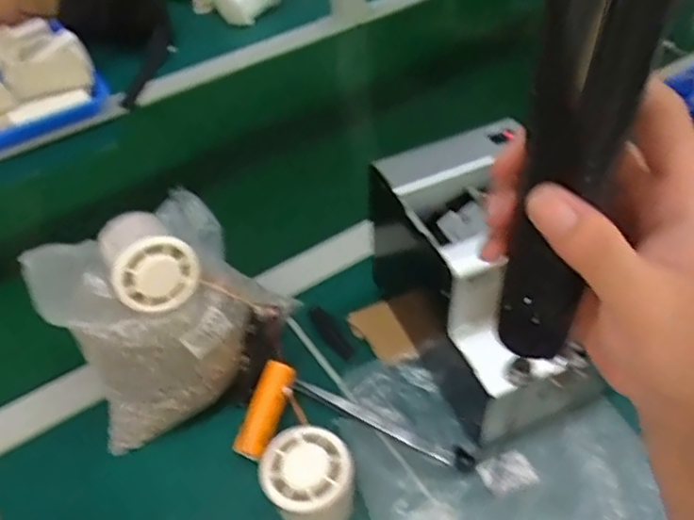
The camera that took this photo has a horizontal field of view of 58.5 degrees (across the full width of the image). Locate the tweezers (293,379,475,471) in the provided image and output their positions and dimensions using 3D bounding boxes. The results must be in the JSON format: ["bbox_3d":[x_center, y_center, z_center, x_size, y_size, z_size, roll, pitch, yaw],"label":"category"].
[{"bbox_3d":[0.027,0.125,0.482,0.148,0.016,0.015,19,51,23],"label":"tweezers"}]

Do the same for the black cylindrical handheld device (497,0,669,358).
[{"bbox_3d":[0.081,-0.040,0.224,0.034,0.190,0.026,23,42,28],"label":"black cylindrical handheld device"}]

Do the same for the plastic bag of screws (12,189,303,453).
[{"bbox_3d":[-0.141,0.041,0.486,0.156,0.148,0.112,-30,50,-21],"label":"plastic bag of screws"}]

